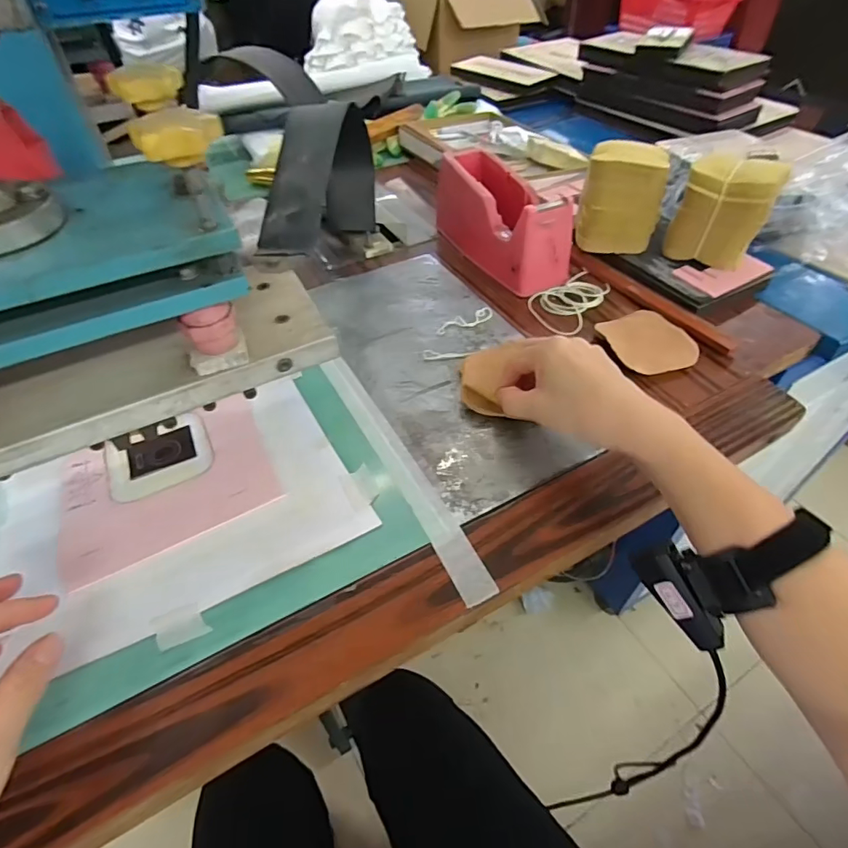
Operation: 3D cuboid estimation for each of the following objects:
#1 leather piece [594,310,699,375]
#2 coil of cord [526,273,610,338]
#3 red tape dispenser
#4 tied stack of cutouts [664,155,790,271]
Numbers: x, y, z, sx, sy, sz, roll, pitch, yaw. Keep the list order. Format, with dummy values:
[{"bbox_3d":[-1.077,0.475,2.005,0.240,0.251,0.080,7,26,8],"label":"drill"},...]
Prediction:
[{"bbox_3d":[0.218,-0.081,0.483,0.088,0.006,0.086,-18,50,-14],"label":"leather piece"},{"bbox_3d":[0.158,-0.138,0.543,0.067,0.008,0.112,30,55,25],"label":"coil of cord"},{"bbox_3d":[0.088,-0.241,0.579,0.073,0.089,0.197,-21,52,-17],"label":"red tape dispenser"},{"bbox_3d":[0.305,-0.210,0.507,0.088,0.101,0.050,19,52,18],"label":"tied stack of cutouts"}]

